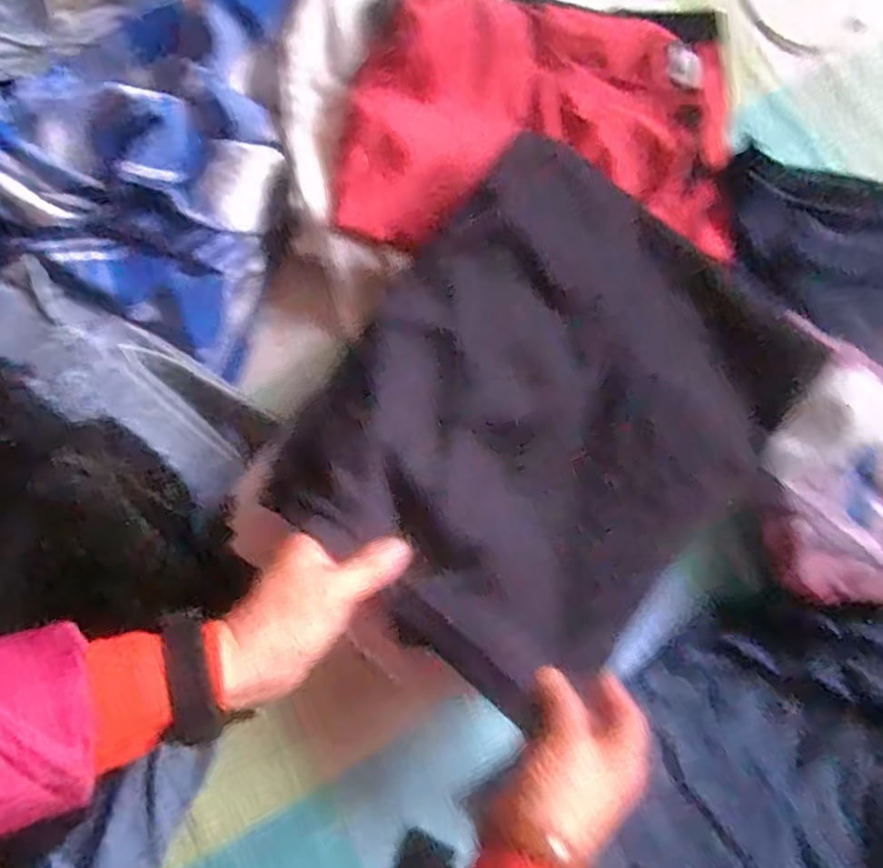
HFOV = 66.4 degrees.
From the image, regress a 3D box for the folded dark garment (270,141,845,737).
[{"bbox_3d":[0.079,-0.008,0.457,0.275,0.033,0.333,36,78,-9],"label":"folded dark garment"}]

